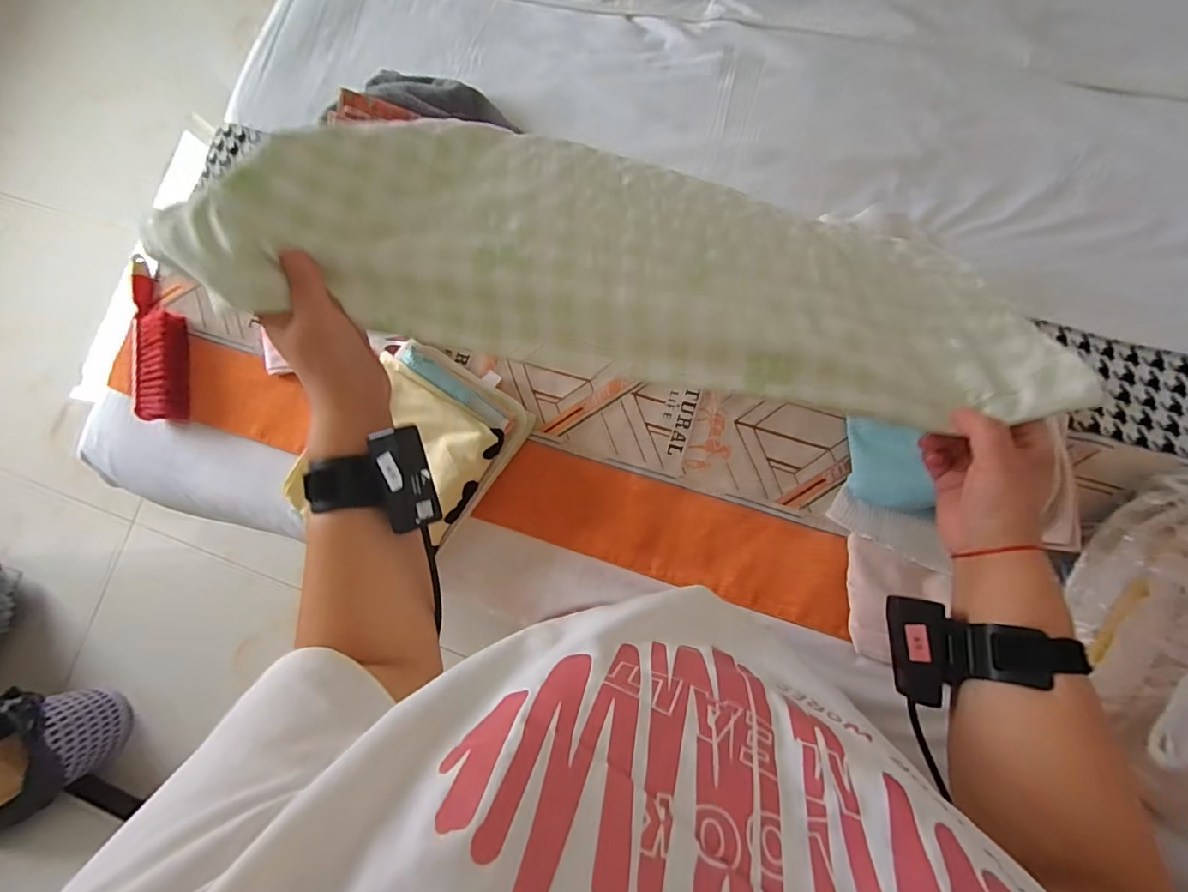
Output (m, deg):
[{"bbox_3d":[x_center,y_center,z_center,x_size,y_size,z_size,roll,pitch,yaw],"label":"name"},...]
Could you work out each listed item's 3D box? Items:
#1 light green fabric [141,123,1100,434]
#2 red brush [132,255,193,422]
[{"bbox_3d":[0.042,-0.157,0.405,0.617,0.039,0.233,11,64,-3],"label":"light green fabric"},{"bbox_3d":[-0.730,-0.183,0.841,0.095,0.053,0.293,-15,81,4],"label":"red brush"}]

